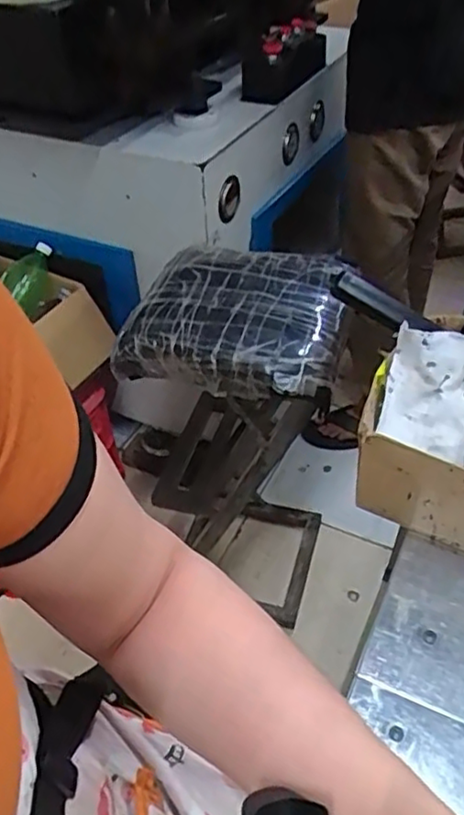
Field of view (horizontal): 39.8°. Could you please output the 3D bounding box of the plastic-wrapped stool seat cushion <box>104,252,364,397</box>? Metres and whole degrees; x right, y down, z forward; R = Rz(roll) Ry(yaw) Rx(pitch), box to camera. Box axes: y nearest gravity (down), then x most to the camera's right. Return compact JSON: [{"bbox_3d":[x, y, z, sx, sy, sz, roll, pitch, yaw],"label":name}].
[{"bbox_3d":[0.016,-0.136,0.934,0.301,0.062,0.280,11,45,13],"label":"plastic-wrapped stool seat cushion"}]

